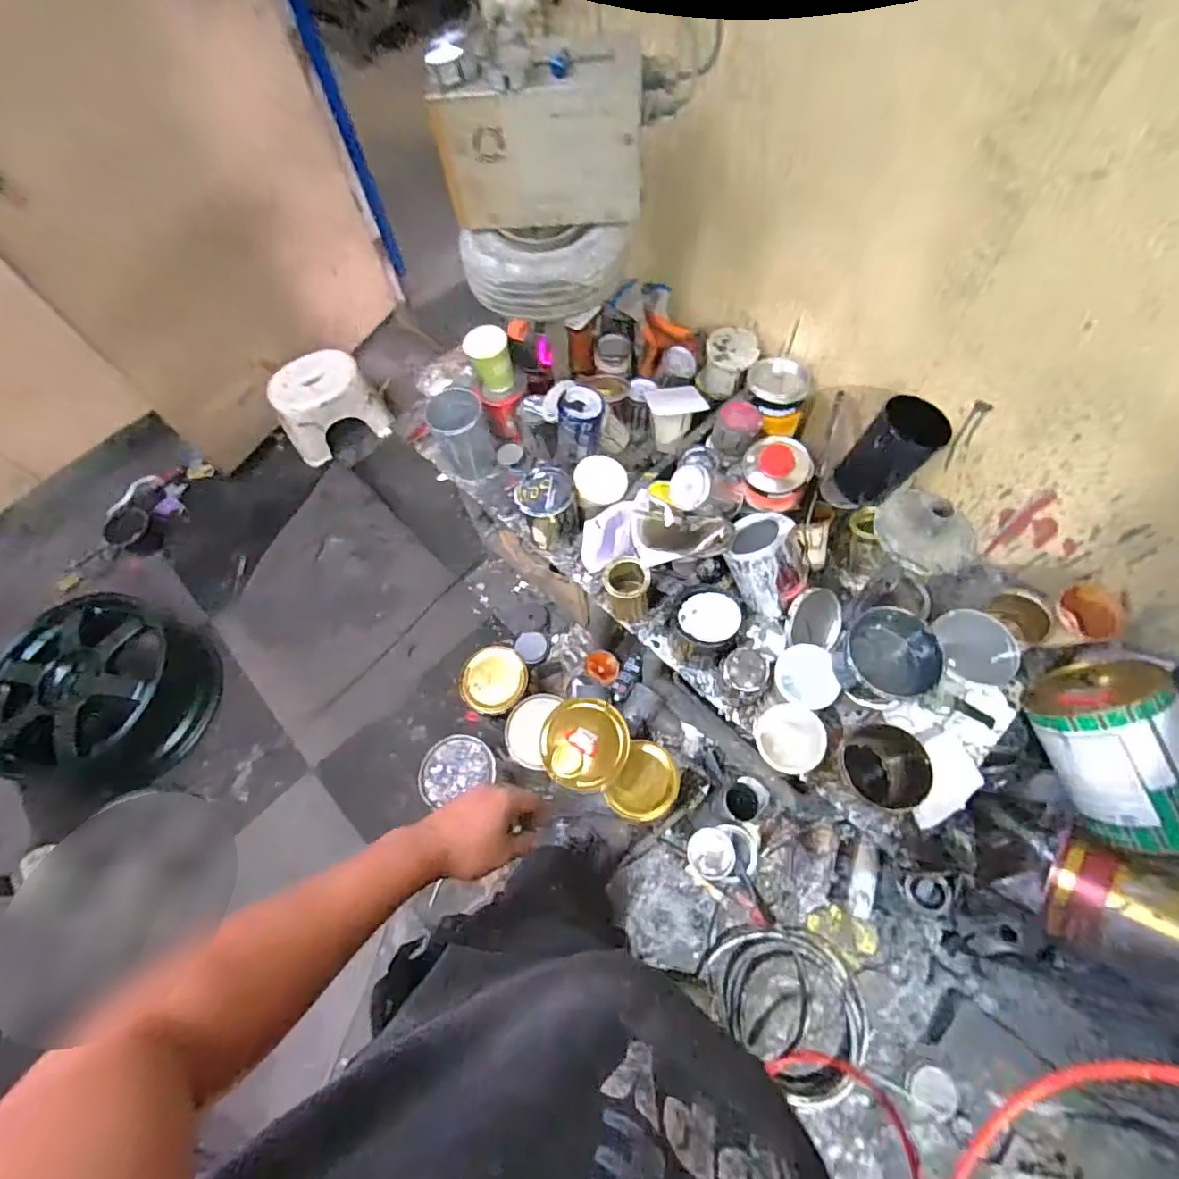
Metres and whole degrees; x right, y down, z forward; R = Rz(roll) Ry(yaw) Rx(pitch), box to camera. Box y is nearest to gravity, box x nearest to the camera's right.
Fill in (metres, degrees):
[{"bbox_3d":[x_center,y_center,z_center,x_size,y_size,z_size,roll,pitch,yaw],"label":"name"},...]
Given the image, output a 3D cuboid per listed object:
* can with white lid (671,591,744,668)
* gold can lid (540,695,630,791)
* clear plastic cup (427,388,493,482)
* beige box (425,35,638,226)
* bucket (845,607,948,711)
[{"bbox_3d":[0.181,0.062,0.873,0.109,0.113,0.091,17,68,25],"label":"can with white lid"},{"bbox_3d":[-0.009,0.281,1.028,0.155,0.023,0.156,1,73,-4],"label":"gold can lid"},{"bbox_3d":[-0.240,-0.288,1.077,0.102,0.141,0.106,-16,64,-5],"label":"clear plastic cup"},{"bbox_3d":[-0.062,-0.578,0.729,0.257,0.164,0.096,4,64,5],"label":"beige box"},{"bbox_3d":[0.388,0.094,0.751,0.114,0.104,0.112,-1,64,2],"label":"bucket"}]

